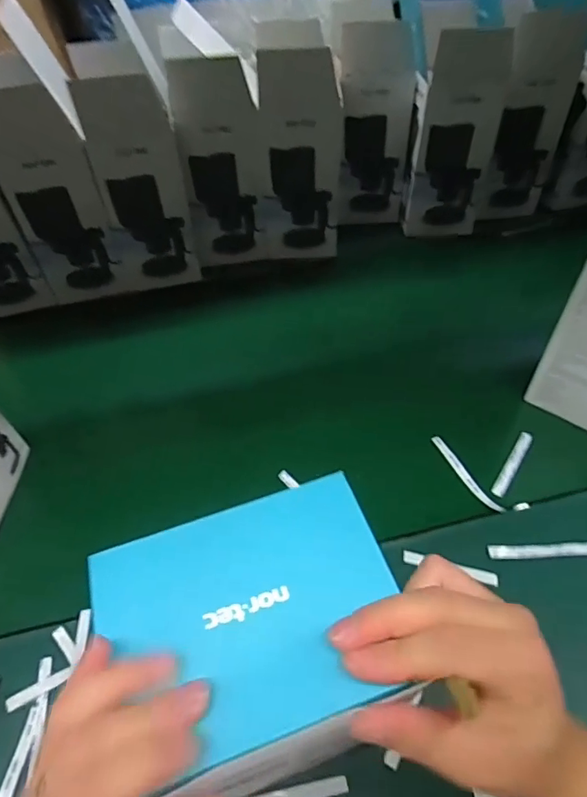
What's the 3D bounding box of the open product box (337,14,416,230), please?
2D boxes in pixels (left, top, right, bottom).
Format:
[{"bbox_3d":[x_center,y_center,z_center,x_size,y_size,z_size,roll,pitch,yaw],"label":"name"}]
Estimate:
[{"bbox_3d":[0.128,-0.418,0.785,0.109,0.272,0.074,3,50,6],"label":"open product box"}]

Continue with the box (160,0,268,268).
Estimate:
[{"bbox_3d":[-0.105,-0.369,0.745,0.114,0.300,0.134,-5,50,-1],"label":"box"}]

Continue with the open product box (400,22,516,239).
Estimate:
[{"bbox_3d":[0.240,-0.380,0.743,0.113,0.276,0.077,14,52,15],"label":"open product box"}]

